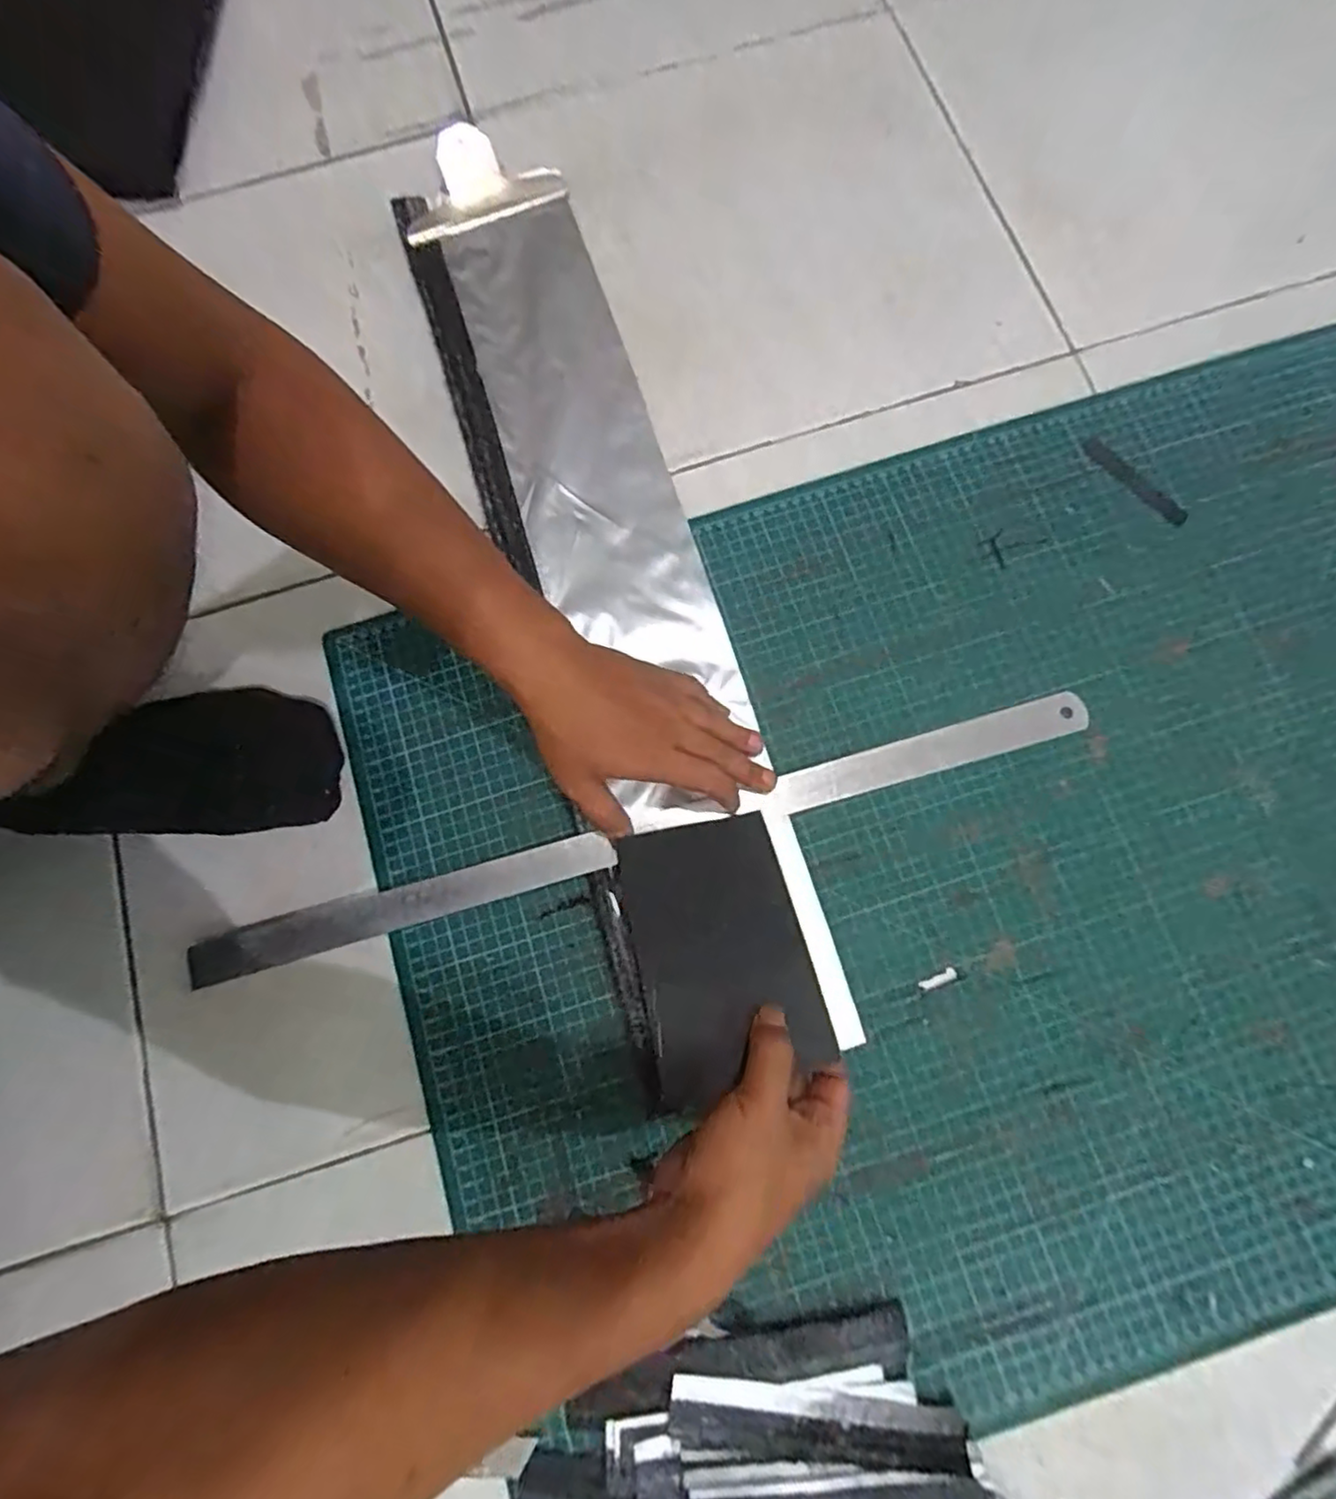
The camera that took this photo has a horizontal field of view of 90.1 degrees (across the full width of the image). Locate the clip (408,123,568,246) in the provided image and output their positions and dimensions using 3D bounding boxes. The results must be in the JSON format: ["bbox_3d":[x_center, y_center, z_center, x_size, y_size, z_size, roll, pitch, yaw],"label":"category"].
[{"bbox_3d":[-0.166,-0.484,0.568,0.139,0.038,0.081,-27,77,-5],"label":"clip"}]

